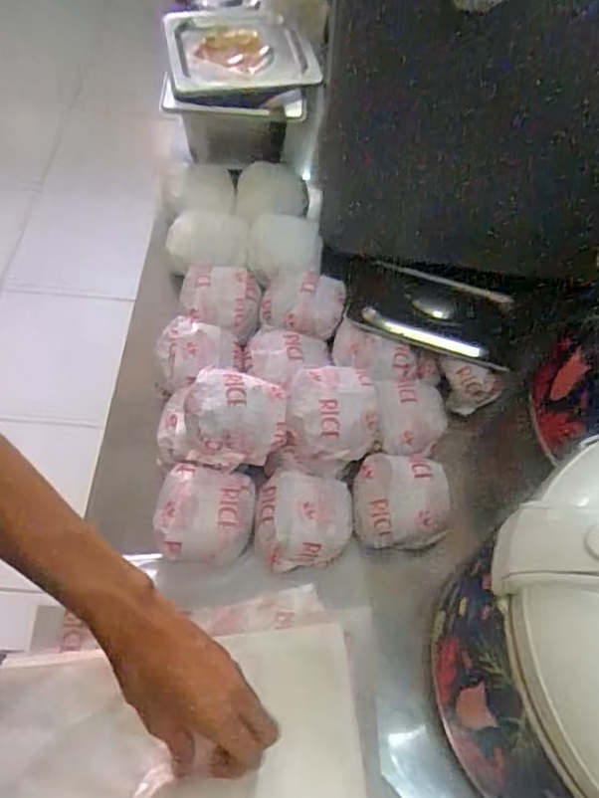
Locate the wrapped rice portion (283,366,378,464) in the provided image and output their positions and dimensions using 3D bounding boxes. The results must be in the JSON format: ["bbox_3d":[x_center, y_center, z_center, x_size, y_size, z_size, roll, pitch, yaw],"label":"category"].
[{"bbox_3d":[0.028,0.011,0.549,0.079,0.052,0.080,4,59,-1],"label":"wrapped rice portion"}]

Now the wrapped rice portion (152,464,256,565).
[{"bbox_3d":[-0.079,0.099,0.534,0.080,0.043,0.070,6,59,-1],"label":"wrapped rice portion"}]

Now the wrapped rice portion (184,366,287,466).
[{"bbox_3d":[-0.054,0.016,0.542,0.083,0.058,0.078,8,59,1],"label":"wrapped rice portion"}]

